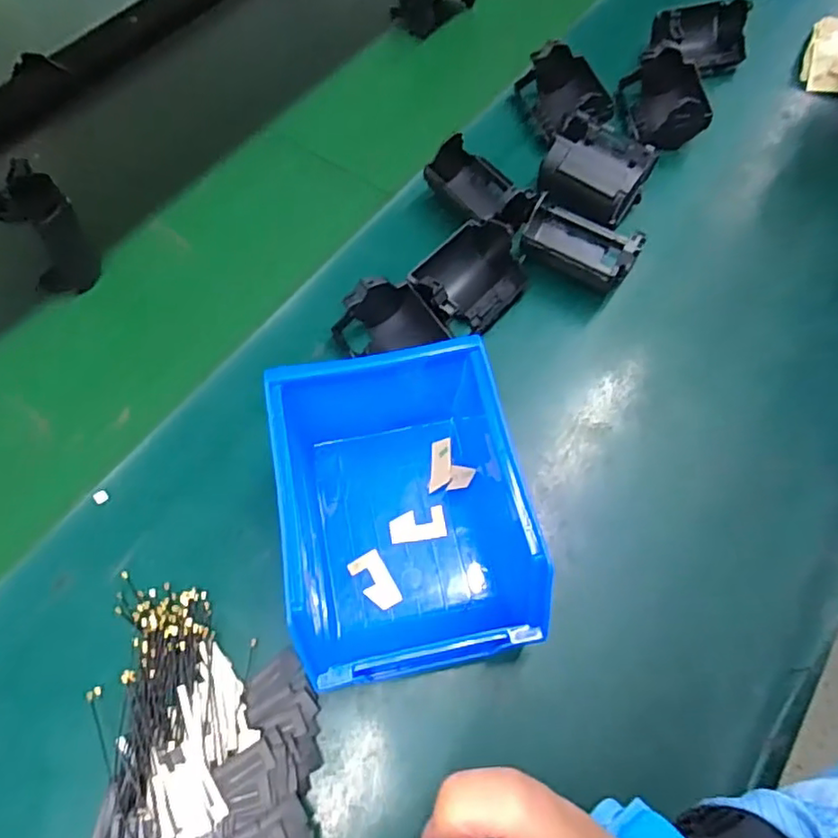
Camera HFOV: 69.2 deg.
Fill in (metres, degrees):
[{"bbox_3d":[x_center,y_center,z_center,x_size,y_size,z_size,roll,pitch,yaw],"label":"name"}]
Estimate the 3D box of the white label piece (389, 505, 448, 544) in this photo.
[{"bbox_3d":[-0.001,0.056,0.323,0.029,0.004,0.017,-9,63,-5],"label":"white label piece"}]

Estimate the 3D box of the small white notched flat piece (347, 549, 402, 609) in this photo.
[{"bbox_3d":[-0.022,0.083,0.310,0.017,0.004,0.029,-27,65,-13],"label":"small white notched flat piece"}]

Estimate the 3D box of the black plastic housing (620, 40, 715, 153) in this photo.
[{"bbox_3d":[0.184,-0.242,0.458,0.055,0.037,0.078,2,62,1],"label":"black plastic housing"}]

